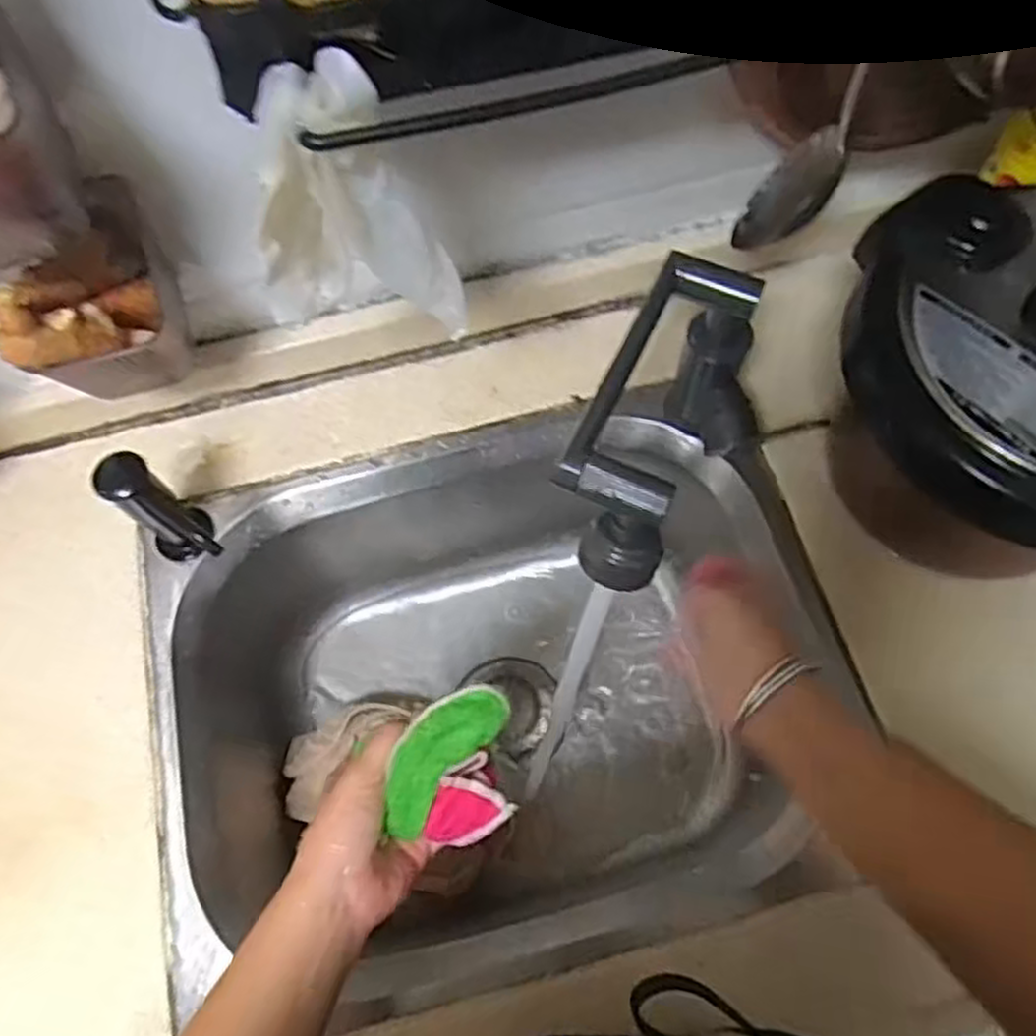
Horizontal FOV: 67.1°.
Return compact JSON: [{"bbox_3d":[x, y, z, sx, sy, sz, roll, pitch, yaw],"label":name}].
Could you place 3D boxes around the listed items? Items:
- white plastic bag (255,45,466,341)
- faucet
[{"bbox_3d":[-0.082,-0.144,0.366,0.093,0.145,0.041,-15,67,-4],"label":"white plastic bag"},{"bbox_3d":[0.098,-0.049,0.522,0.088,0.147,0.225,24,69,12],"label":"faucet"}]

